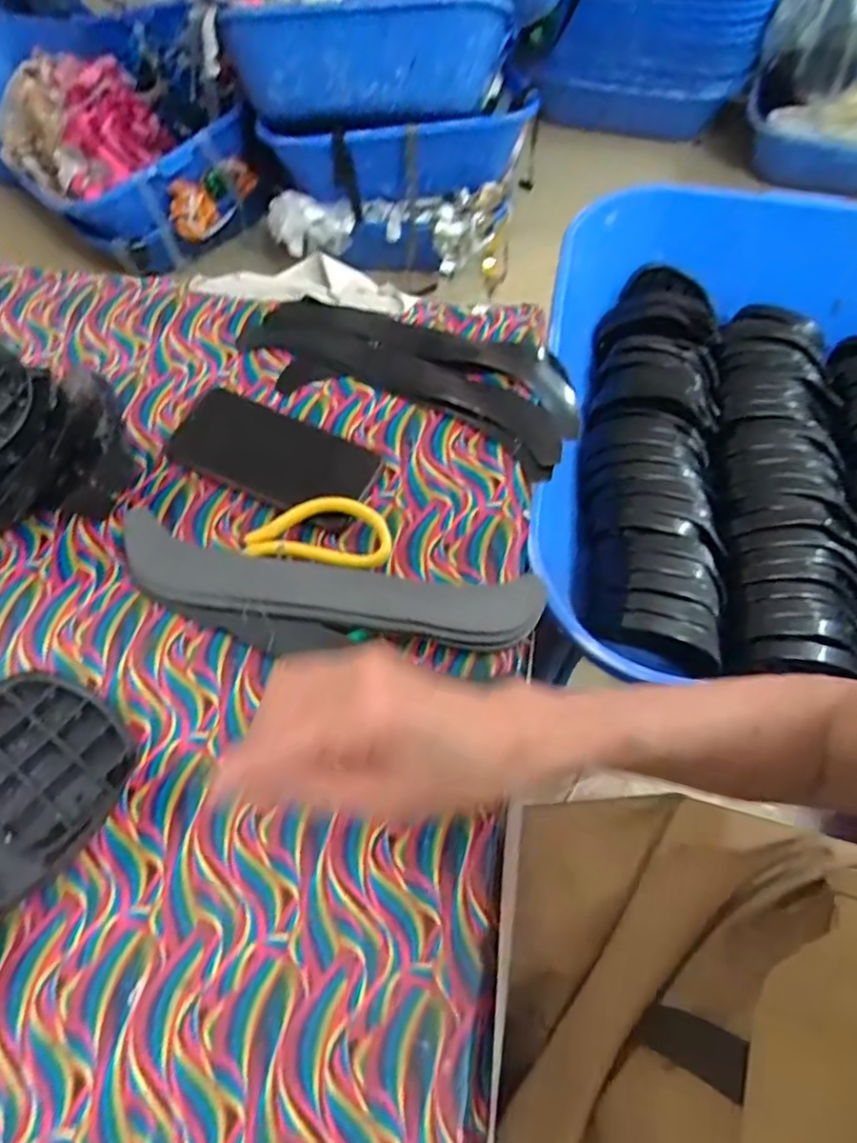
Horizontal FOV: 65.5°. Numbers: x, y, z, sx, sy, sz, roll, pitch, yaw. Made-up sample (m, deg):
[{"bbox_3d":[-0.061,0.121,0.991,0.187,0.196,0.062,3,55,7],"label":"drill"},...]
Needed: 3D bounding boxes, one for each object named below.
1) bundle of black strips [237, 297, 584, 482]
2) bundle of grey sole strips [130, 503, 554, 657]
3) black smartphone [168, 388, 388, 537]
[{"bbox_3d":[-0.015,-0.168,0.563,0.285,0.026,0.113,23,65,14],"label":"bundle of black strips"},{"bbox_3d":[-0.075,0.015,0.451,0.294,0.022,0.077,8,62,7],"label":"bundle of grey sole strips"},{"bbox_3d":[-0.116,-0.088,0.513,0.150,0.016,0.077,26,64,10],"label":"black smartphone"}]

